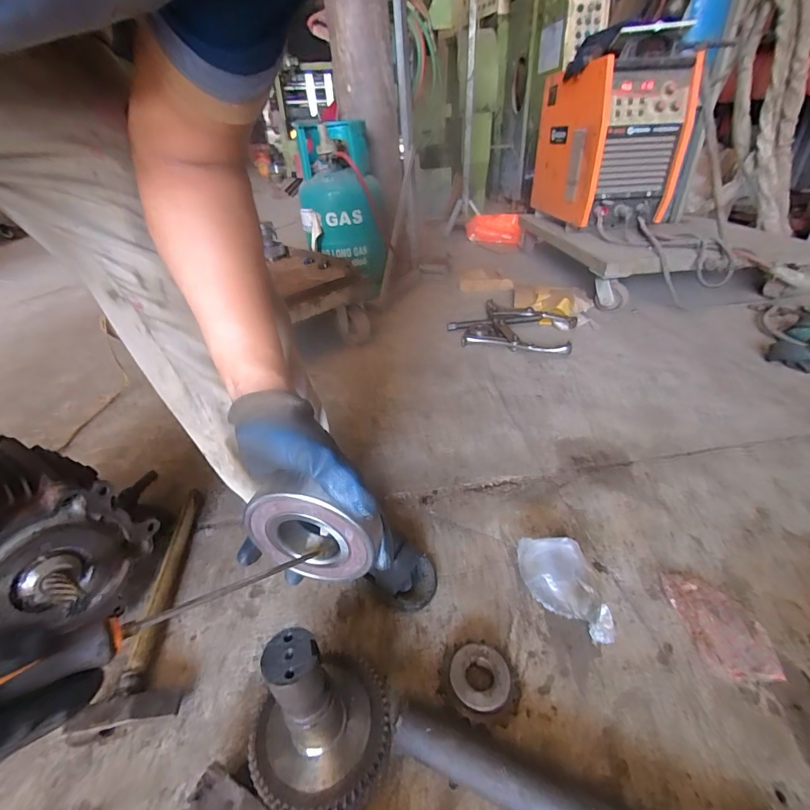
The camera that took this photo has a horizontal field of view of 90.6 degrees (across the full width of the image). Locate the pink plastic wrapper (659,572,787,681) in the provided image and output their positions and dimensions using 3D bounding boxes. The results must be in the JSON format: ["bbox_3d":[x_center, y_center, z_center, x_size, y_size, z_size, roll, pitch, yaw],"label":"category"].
[{"bbox_3d":[0.422,0.292,0.546,0.084,0.026,0.146,-2,35,2],"label":"pink plastic wrapper"}]

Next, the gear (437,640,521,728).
[{"bbox_3d":[0.091,0.337,0.498,0.097,0.034,0.086,24,43,34],"label":"gear"}]

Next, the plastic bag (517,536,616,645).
[{"bbox_3d":[0.225,0.265,0.583,0.103,0.060,0.150,-8,35,-6],"label":"plastic bag"}]

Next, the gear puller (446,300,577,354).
[{"bbox_3d":[0.357,-0.264,1.367,0.414,0.054,0.285,10,37,18],"label":"gear puller"}]

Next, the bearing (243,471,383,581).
[{"bbox_3d":[-0.074,0.101,0.315,0.097,0.092,0.026,9,37,18],"label":"bearing"}]

